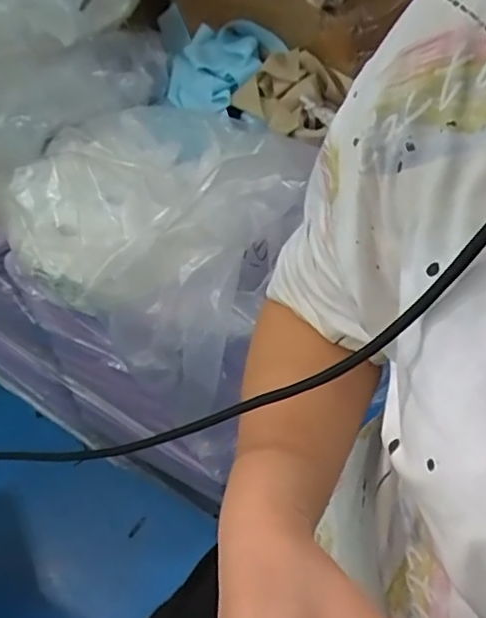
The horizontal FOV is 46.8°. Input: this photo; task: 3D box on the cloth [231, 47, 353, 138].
[{"bbox_3d":[0.076,-0.357,0.917,0.155,0.069,0.149,22,55,23],"label":"cloth"}]

